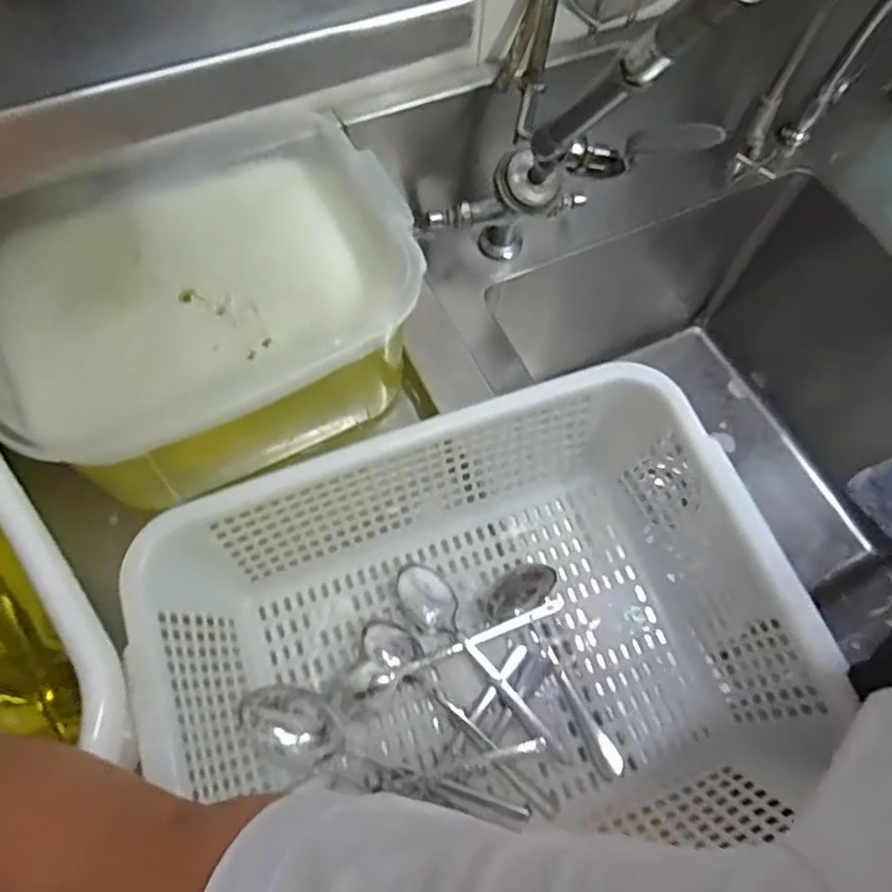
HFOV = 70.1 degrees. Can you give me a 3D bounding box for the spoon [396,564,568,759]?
[{"bbox_3d":[0.031,0.173,0.525,0.043,0.016,0.193,-42,74,-18],"label":"spoon"}]

